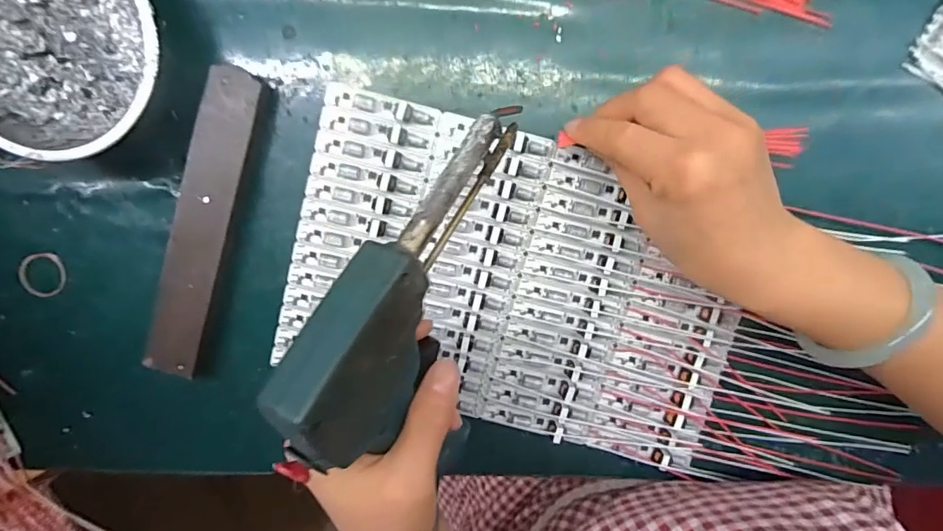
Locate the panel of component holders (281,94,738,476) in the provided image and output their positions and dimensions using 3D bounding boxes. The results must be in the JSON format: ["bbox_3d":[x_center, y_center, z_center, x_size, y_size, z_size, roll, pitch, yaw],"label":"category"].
[{"bbox_3d":[0.029,0.014,0.323,0.294,0.015,0.188,15,98,-1],"label":"panel of component holders"}]

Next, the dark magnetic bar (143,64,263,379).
[{"bbox_3d":[-0.174,-0.024,0.317,0.037,0.016,0.200,18,98,-2],"label":"dark magnetic bar"}]

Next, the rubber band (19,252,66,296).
[{"bbox_3d":[-0.288,0.007,0.327,0.030,0.006,0.029,0,98,1],"label":"rubber band"}]

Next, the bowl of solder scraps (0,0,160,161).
[{"bbox_3d":[-0.240,-0.127,0.291,0.124,0.039,0.123,0,98,1],"label":"bowl of solder scraps"}]

